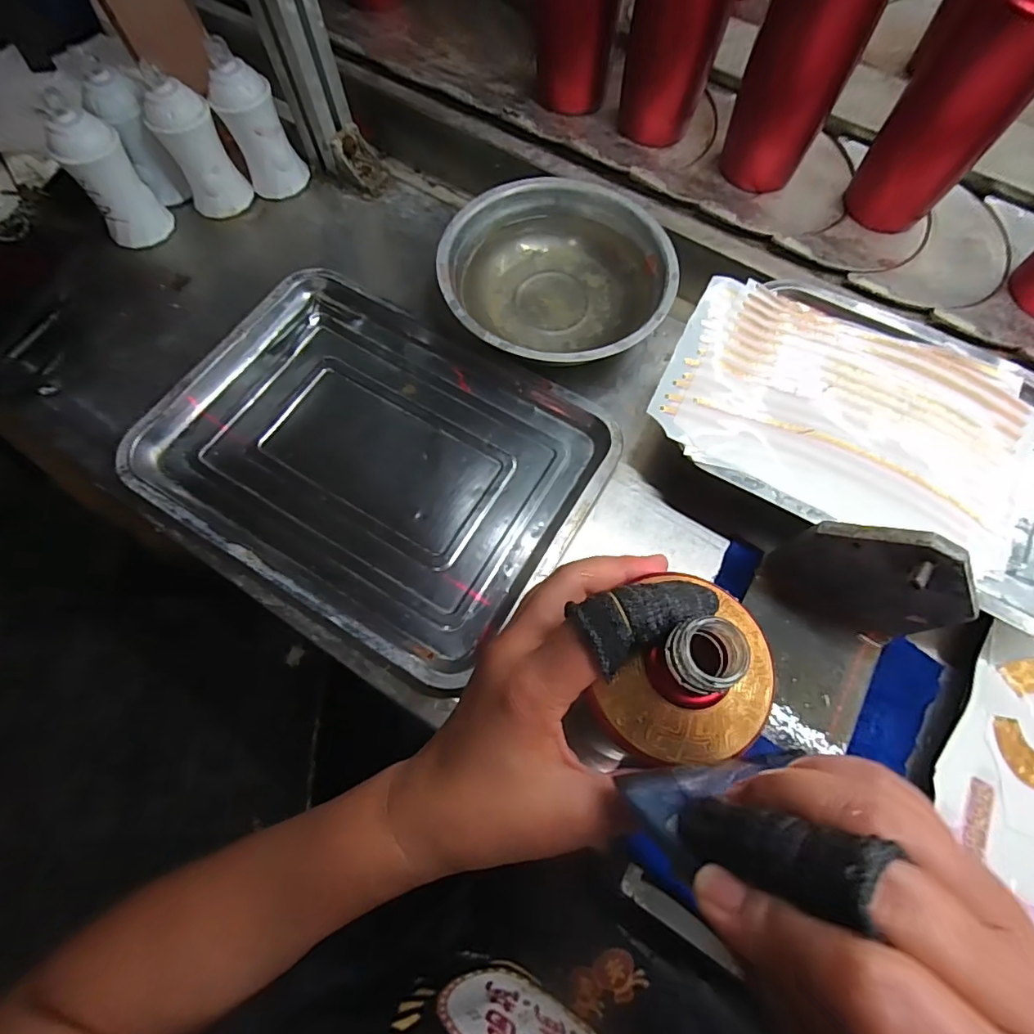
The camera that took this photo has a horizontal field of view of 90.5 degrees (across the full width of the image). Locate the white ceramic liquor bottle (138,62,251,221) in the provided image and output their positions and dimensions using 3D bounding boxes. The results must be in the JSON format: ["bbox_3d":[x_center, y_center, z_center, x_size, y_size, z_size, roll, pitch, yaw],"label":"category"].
[{"bbox_3d":[-0.301,-0.345,0.480,0.054,0.103,0.048,-28,73,-9],"label":"white ceramic liquor bottle"}]

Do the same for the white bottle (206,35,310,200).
[{"bbox_3d":[-0.247,-0.368,0.484,0.047,0.108,0.047,28,73,10],"label":"white bottle"}]

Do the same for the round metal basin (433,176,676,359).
[{"bbox_3d":[0.034,-0.209,0.454,0.190,0.048,0.193,0,70,0],"label":"round metal basin"}]

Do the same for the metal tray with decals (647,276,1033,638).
[{"bbox_3d":[0.274,-0.065,0.376,0.322,0.023,0.209,28,73,10],"label":"metal tray with decals"}]

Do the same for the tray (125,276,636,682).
[{"bbox_3d":[-0.115,-0.055,0.417,0.335,0.029,0.253,30,73,10],"label":"tray"}]

